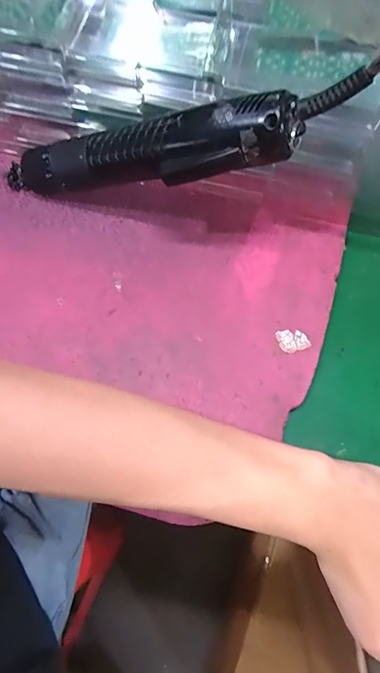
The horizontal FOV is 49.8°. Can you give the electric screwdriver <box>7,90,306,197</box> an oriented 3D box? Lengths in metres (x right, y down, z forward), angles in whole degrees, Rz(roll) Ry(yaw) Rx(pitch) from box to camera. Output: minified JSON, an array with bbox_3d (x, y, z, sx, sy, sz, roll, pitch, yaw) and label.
[{"bbox_3d":[-0.038,-0.118,0.276,0.213,0.040,0.034,3,69,28],"label":"electric screwdriver"}]

